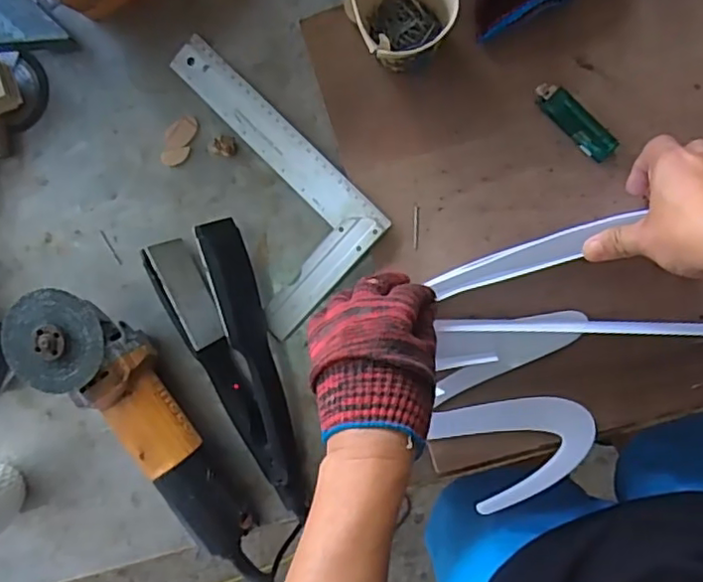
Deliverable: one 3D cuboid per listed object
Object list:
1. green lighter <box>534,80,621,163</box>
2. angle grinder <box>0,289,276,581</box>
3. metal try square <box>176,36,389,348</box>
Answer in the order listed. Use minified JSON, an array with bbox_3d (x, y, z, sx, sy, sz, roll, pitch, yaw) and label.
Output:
[{"bbox_3d":[0.188,-0.143,0.512,0.081,0.012,0.026,45,98,4],"label":"green lighter"},{"bbox_3d":[-0.182,0.130,0.560,0.082,0.074,0.313,-35,99,8],"label":"angle grinder"},{"bbox_3d":[-0.101,-0.097,0.560,0.252,0.020,0.145,45,98,4],"label":"metal try square"}]

